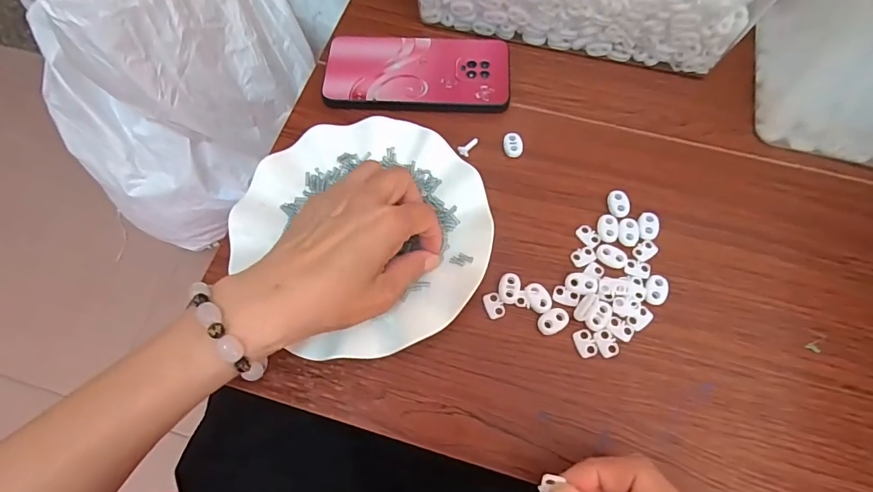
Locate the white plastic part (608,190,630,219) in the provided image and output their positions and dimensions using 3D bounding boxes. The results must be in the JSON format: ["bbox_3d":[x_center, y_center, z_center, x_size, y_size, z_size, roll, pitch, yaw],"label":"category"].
[{"bbox_3d":[0.144,-0.033,0.349,0.015,0.004,0.023,-2,67,0],"label":"white plastic part"}]

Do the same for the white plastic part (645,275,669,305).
[{"bbox_3d":[0.160,0.032,0.322,0.015,0.005,0.022,10,68,5],"label":"white plastic part"}]

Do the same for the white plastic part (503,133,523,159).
[{"bbox_3d":[0.065,-0.085,0.373,0.016,0.004,0.022,4,67,2],"label":"white plastic part"}]

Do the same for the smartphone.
[{"bbox_3d":[-0.017,-0.157,0.402,0.161,0.015,0.081,2,67,1],"label":"smartphone"}]

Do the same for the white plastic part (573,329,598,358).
[{"bbox_3d":[0.104,0.067,0.308,0.014,0.004,0.018,-16,68,-6],"label":"white plastic part"}]

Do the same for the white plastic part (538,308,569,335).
[{"bbox_3d":[0.083,0.053,0.314,0.023,0.004,0.015,-34,71,-12],"label":"white plastic part"}]

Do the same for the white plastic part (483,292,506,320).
[{"bbox_3d":[0.041,0.043,0.319,0.013,0.004,0.019,-21,69,-8],"label":"white plastic part"}]

